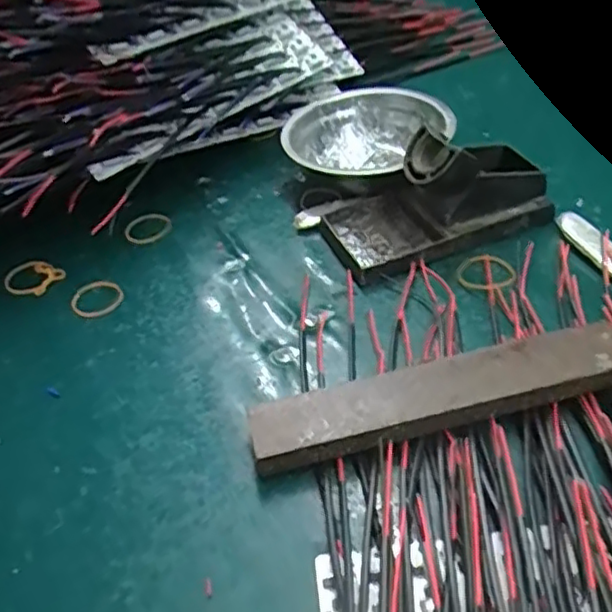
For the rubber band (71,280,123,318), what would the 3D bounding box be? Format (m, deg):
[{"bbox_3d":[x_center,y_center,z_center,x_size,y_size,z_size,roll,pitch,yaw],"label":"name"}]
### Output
[{"bbox_3d":[-0.139,-0.005,0.434,0.033,0.004,0.031,-4,44,4],"label":"rubber band"}]

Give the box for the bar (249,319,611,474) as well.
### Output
[{"bbox_3d":[0.071,0.046,0.339,0.198,0.021,0.041,-11,44,-4],"label":"bar"}]

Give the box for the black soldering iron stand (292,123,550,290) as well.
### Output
[{"bbox_3d":[0.080,-0.084,0.447,0.157,0.060,0.094,-19,45,-12],"label":"black soldering iron stand"}]

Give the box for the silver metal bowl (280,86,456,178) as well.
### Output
[{"bbox_3d":[0.050,-0.135,0.518,0.128,0.039,0.106,2,44,9],"label":"silver metal bowl"}]

